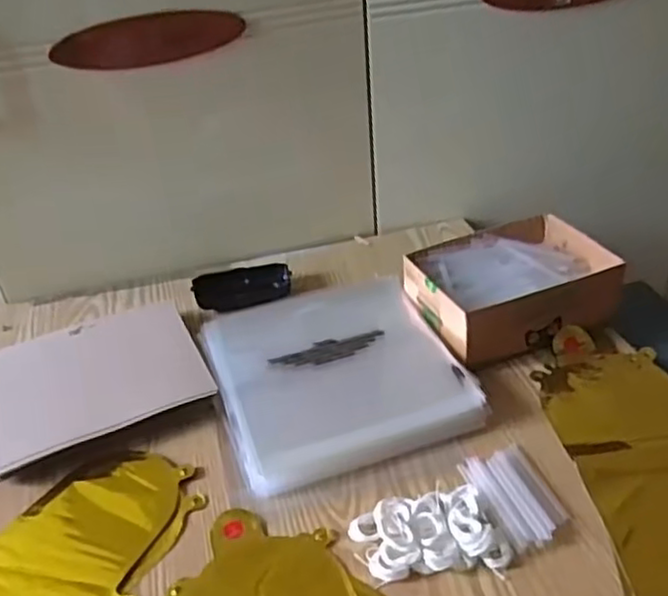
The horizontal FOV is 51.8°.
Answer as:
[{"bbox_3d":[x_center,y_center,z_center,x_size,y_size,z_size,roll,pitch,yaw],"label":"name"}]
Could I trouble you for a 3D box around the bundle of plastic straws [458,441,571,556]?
[{"bbox_3d":[0.140,0.150,0.528,0.059,0.012,0.089,-12,36,-10],"label":"bundle of plastic straws"}]

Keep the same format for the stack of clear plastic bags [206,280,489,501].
[{"bbox_3d":[-0.002,0.066,0.651,0.211,0.028,0.223,-14,36,-13],"label":"stack of clear plastic bags"}]

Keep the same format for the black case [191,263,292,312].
[{"bbox_3d":[-0.103,-0.014,0.778,0.107,0.024,0.050,-10,35,-7],"label":"black case"}]

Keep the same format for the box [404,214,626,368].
[{"bbox_3d":[0.176,-0.012,0.707,0.186,0.066,0.147,-17,37,-16],"label":"box"}]

